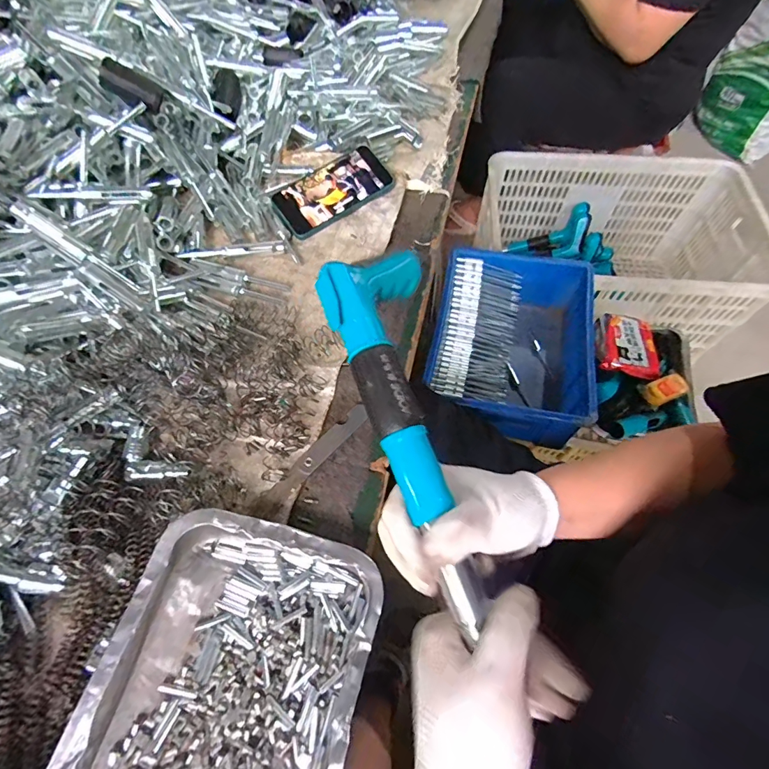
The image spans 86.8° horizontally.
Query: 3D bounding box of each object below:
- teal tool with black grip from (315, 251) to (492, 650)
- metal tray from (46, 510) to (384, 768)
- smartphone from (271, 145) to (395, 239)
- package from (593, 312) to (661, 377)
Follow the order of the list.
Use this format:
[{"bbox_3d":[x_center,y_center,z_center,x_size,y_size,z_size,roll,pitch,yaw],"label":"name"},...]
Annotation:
[{"bbox_3d":[0.021,0.016,0.285,0.089,0.055,0.287,-13,68,-7],"label":"teal tool with black grip"},{"bbox_3d":[-0.113,0.232,0.282,0.181,0.034,0.257,12,63,6],"label":"metal tray"},{"bbox_3d":[-0.070,-0.264,0.553,0.155,0.008,0.078,-31,83,-8],"label":"smartphone"},{"bbox_3d":[0.446,-0.073,0.741,0.108,0.031,0.117,6,62,3],"label":"package"}]

